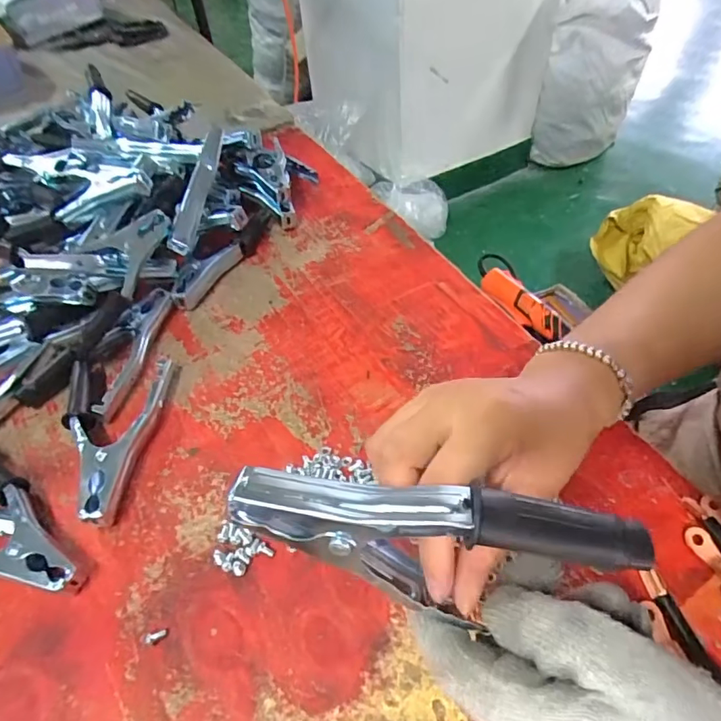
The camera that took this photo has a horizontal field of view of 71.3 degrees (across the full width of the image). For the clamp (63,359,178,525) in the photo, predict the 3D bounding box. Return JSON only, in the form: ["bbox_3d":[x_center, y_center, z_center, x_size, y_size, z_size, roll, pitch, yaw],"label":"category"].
[{"bbox_3d":[-0.181,0.053,0.376,0.075,0.026,0.138,-13,51,-7],"label":"clamp"}]

